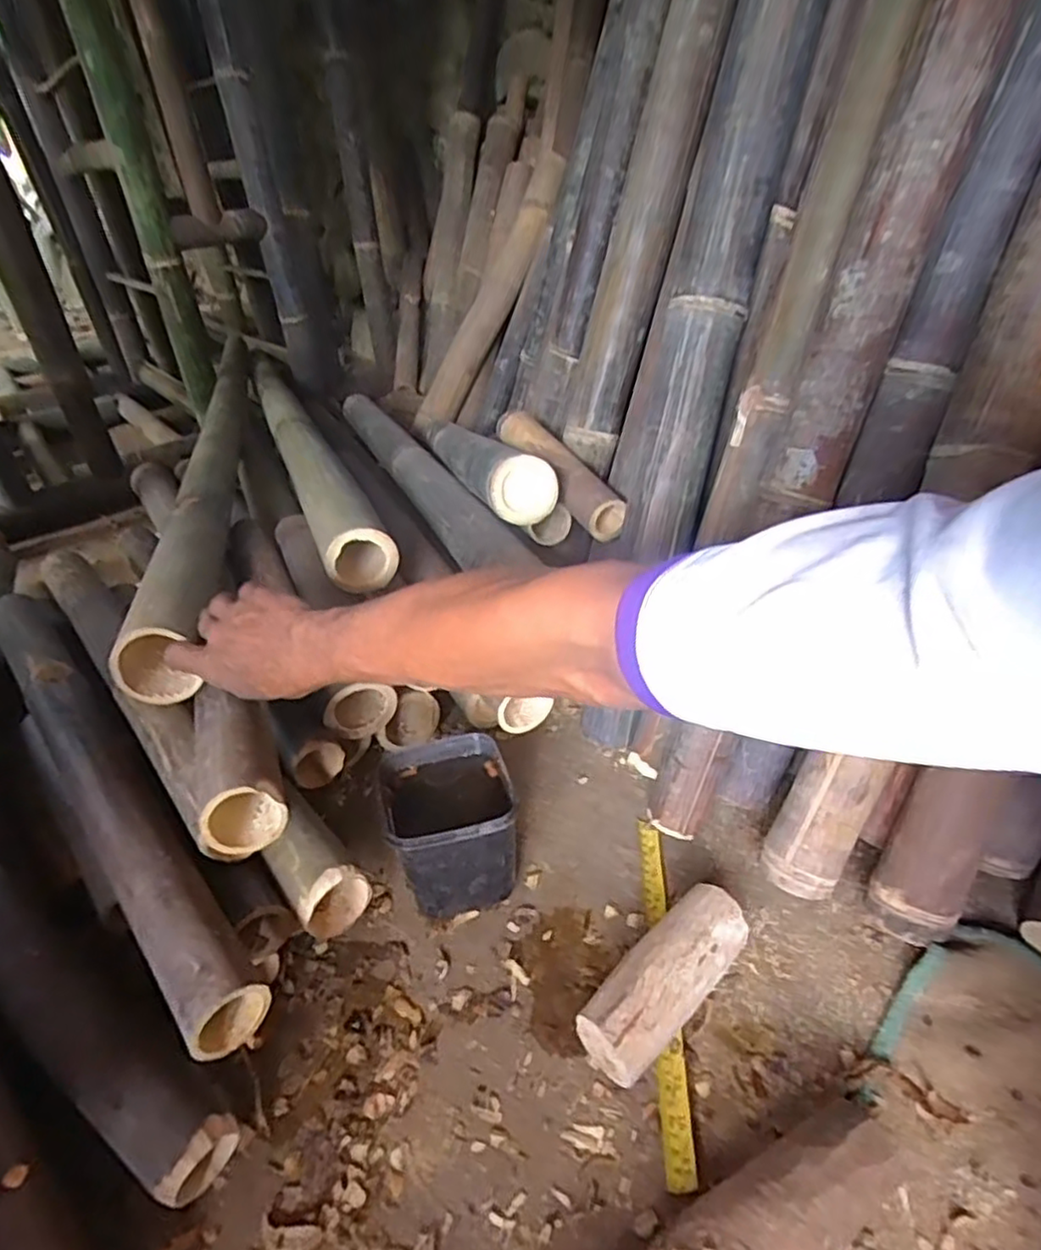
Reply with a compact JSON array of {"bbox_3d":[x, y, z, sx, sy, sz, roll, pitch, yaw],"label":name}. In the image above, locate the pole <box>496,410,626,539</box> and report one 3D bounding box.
[{"bbox_3d":[0.049,-0.193,0.804,0.054,0.048,0.254,-19,51,-20],"label":"pole"}]

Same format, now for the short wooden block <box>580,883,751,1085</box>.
[{"bbox_3d":[0.114,0.280,0.527,0.153,0.063,0.056,-30,42,-32],"label":"short wooden block"}]

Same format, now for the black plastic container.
[{"bbox_3d":[-0.065,0.180,0.616,0.108,0.110,0.121,-12,35,-11],"label":"black plastic container"}]

